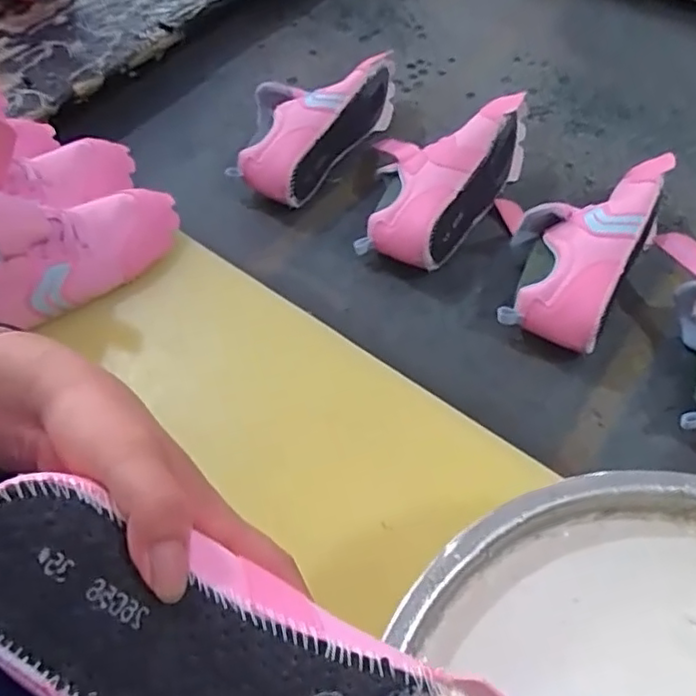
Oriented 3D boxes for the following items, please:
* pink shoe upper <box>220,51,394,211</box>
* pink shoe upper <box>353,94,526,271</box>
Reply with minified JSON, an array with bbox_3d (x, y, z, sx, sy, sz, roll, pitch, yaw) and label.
[{"bbox_3d":[-0.043,-0.271,0.730,0.117,0.079,0.244,27,63,19],"label":"pink shoe upper"},{"bbox_3d":[0.097,-0.192,0.674,0.120,0.078,0.246,29,64,20],"label":"pink shoe upper"}]

